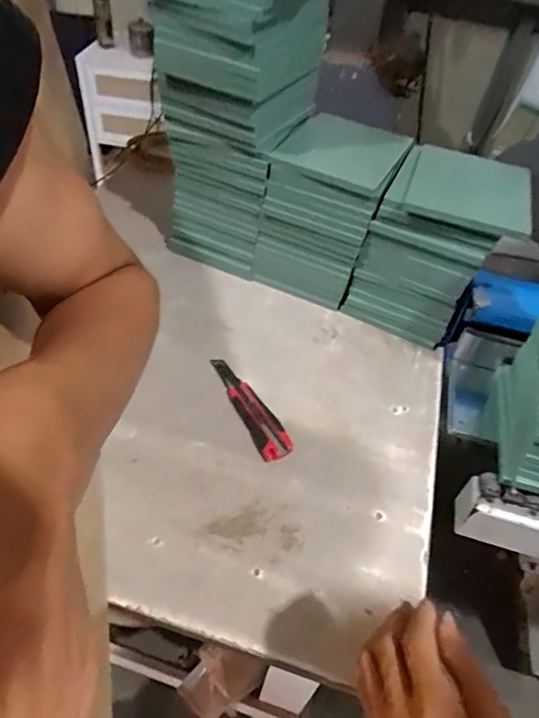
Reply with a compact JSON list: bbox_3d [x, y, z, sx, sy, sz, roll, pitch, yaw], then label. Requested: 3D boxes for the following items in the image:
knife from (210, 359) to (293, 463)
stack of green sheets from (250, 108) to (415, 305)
[{"bbox_3d":[-0.026,0.060,0.681,0.039,0.014,0.175,-18,51,-22],"label":"knife"},{"bbox_3d":[0.092,-0.240,0.823,0.173,0.229,0.196,20,48,12],"label":"stack of green sheets"}]

